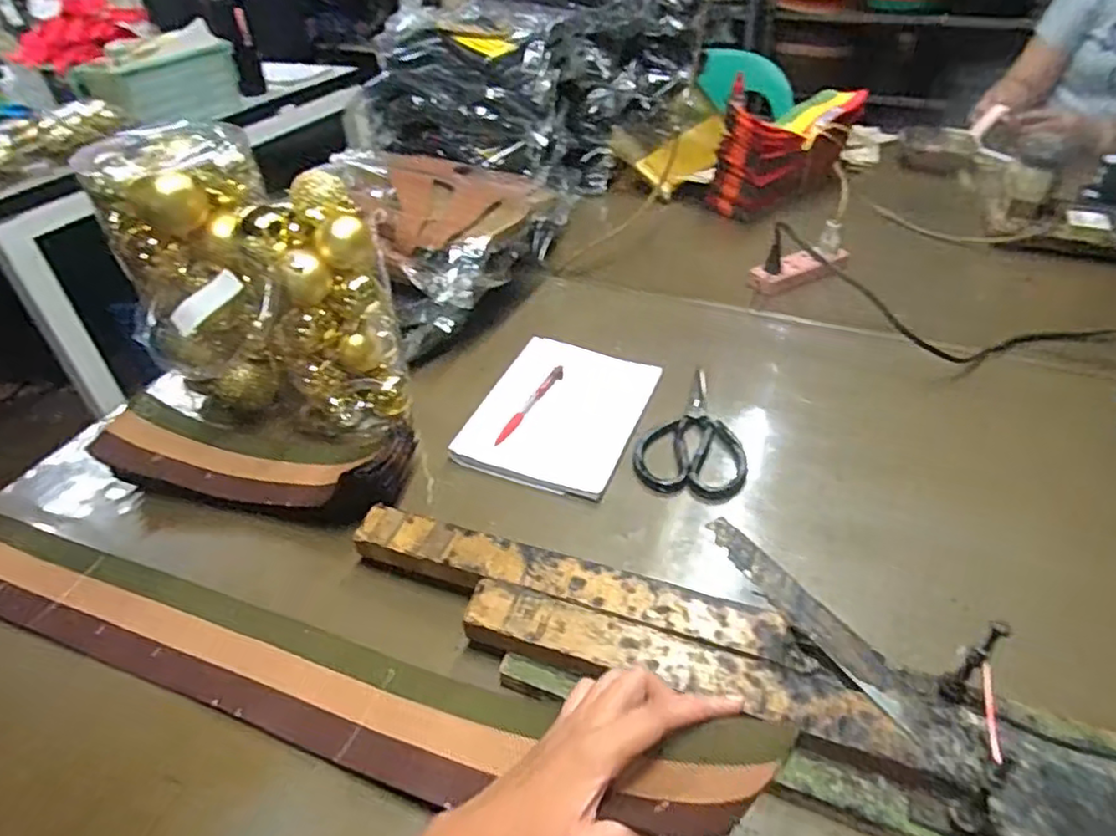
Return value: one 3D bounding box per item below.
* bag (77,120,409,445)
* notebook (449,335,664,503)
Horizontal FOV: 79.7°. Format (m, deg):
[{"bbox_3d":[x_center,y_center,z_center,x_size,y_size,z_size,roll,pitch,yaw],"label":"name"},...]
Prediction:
[{"bbox_3d":[-0.271,-0.110,0.624,0.191,0.267,0.160,-26,45,-25],"label":"bag"},{"bbox_3d":[0.006,-0.009,0.683,0.153,0.014,0.204,18,46,15],"label":"notebook"}]

